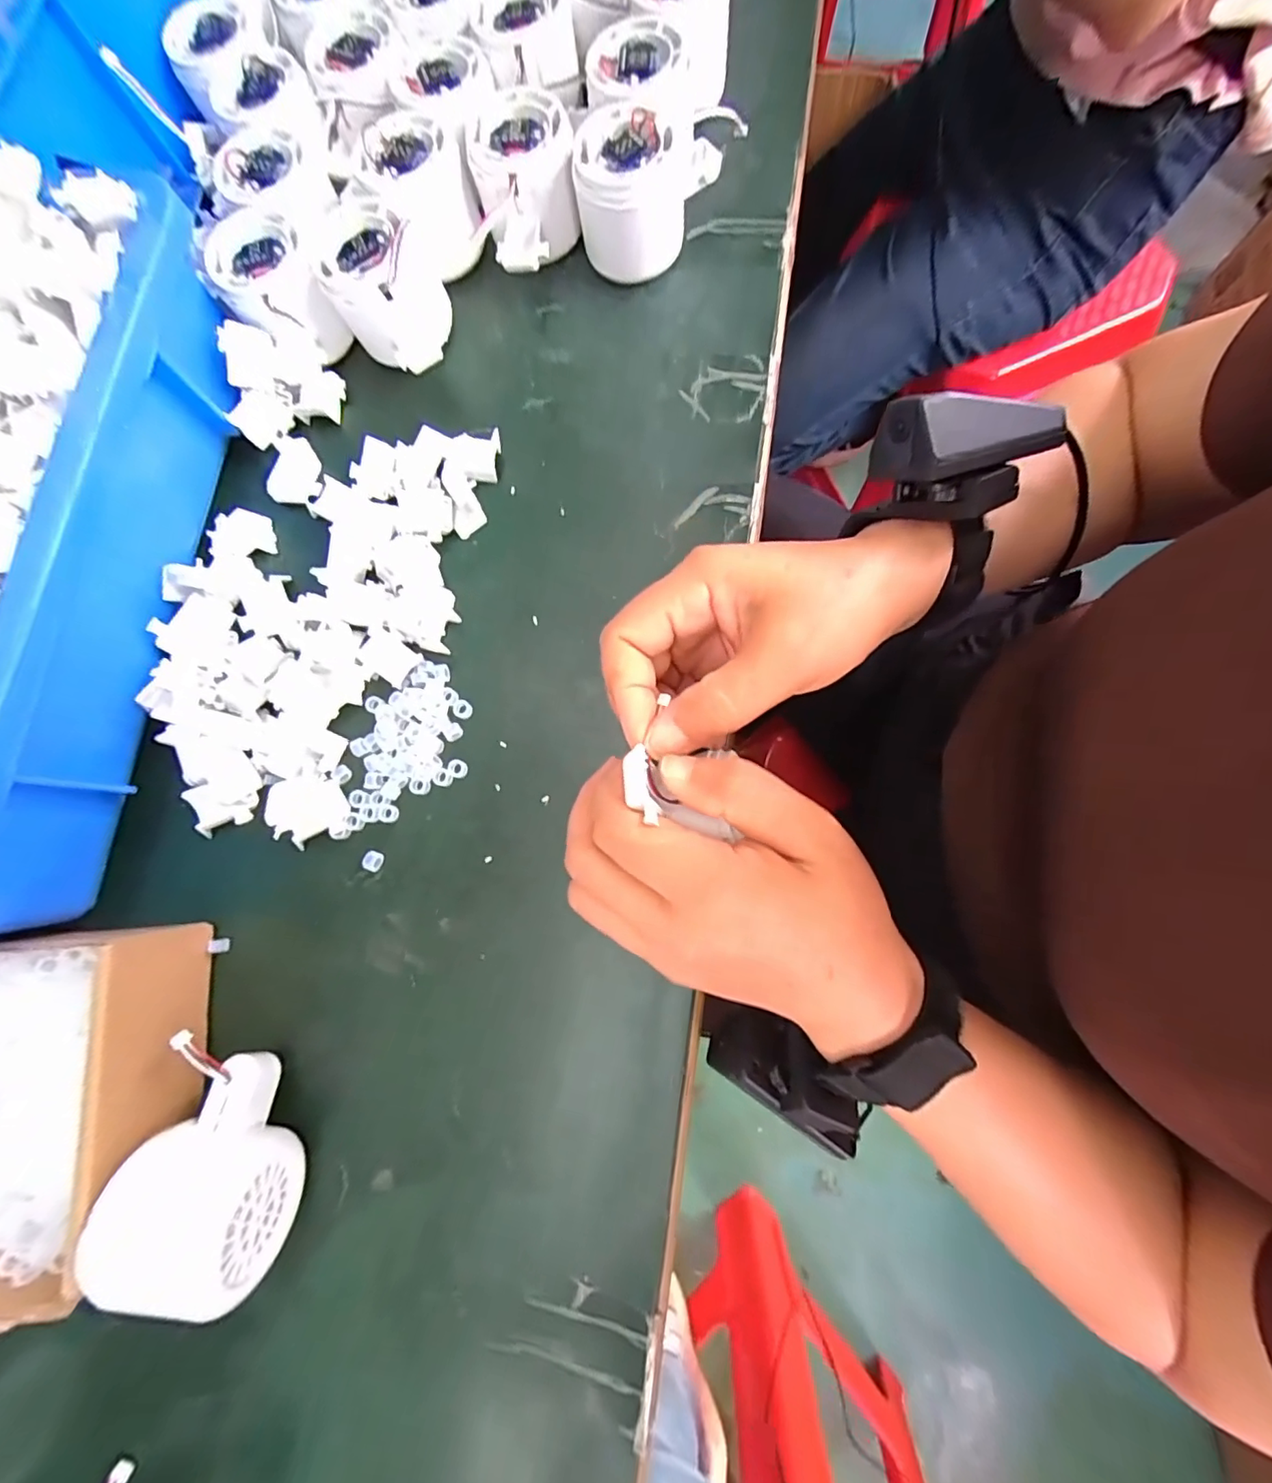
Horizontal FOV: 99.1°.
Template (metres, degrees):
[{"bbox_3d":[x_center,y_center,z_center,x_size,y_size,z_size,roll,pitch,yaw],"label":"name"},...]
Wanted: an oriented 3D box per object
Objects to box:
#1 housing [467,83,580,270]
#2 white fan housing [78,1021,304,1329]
[{"bbox_3d":[-0.061,-0.312,0.310,0.057,0.049,0.079,-5,79,4],"label":"housing"},{"bbox_3d":[-0.172,0.174,0.229,0.061,0.053,0.086,11,80,7],"label":"white fan housing"}]

